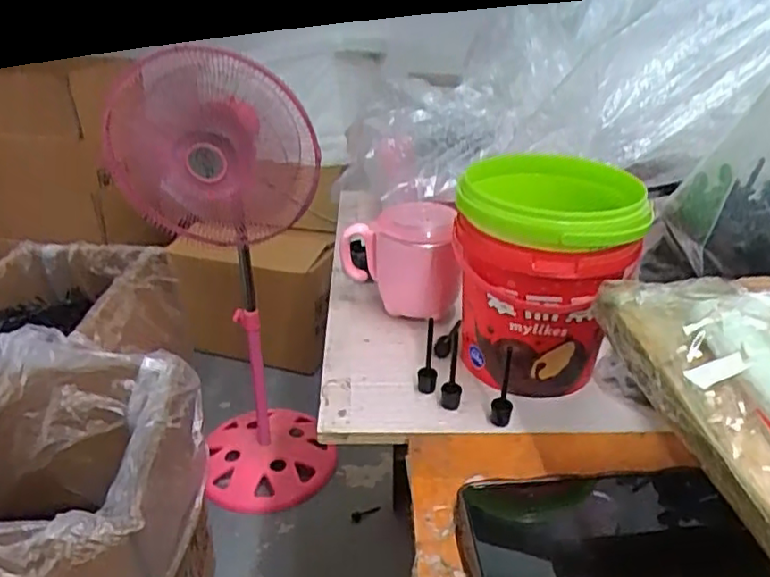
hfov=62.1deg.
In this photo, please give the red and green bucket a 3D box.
[{"bbox_3d":[0.119,-0.010,0.495,0.125,0.155,0.133,1,29,0],"label":"red and green bucket"}]

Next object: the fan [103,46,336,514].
[{"bbox_3d":[-0.286,0.009,1.202,0.325,0.854,0.271,-8,30,-15],"label":"fan"}]

